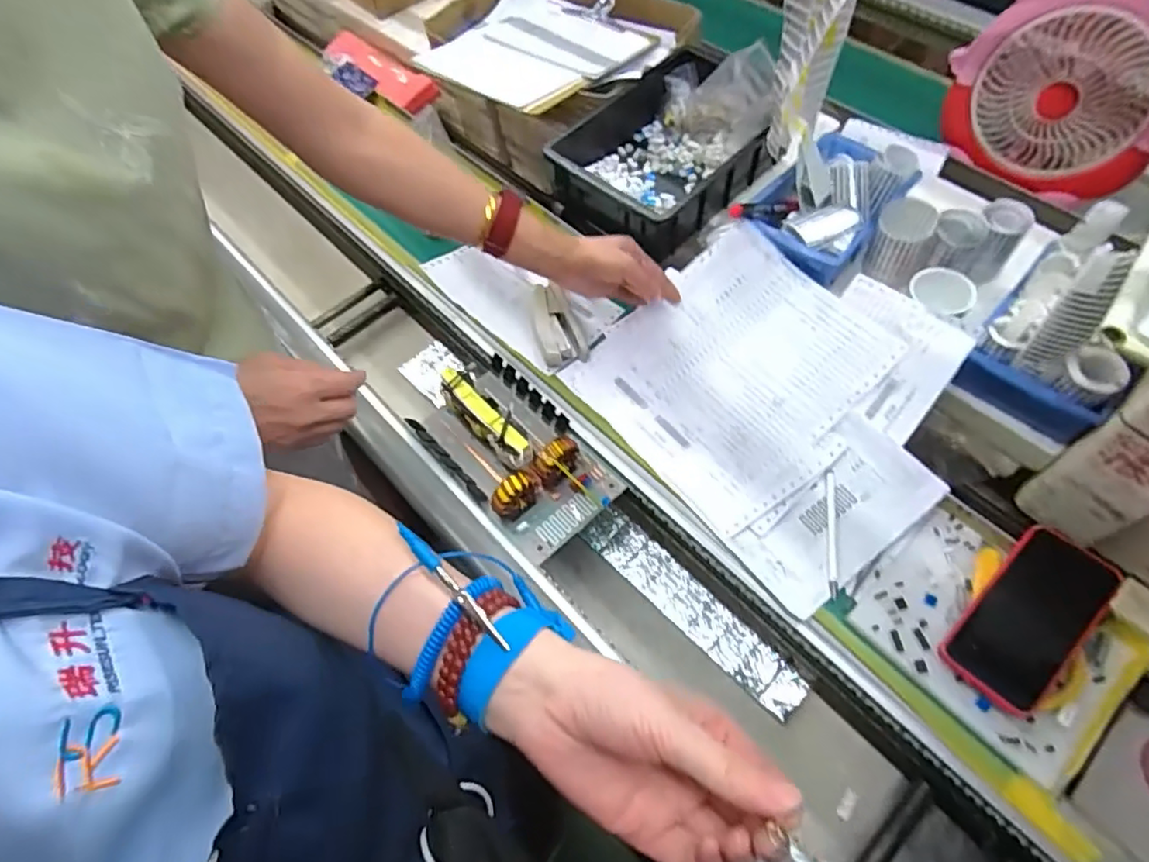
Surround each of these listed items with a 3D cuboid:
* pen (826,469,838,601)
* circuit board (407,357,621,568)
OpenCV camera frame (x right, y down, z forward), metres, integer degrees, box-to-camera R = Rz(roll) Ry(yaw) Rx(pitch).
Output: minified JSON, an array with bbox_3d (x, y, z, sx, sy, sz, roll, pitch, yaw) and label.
[{"bbox_3d":[0.256,0.100,0.608,0.009,0.012,0.131,5,61,7],"label":"pen"},{"bbox_3d":[-0.072,0.012,0.675,0.134,0.065,0.244,-40,65,-17],"label":"circuit board"}]

